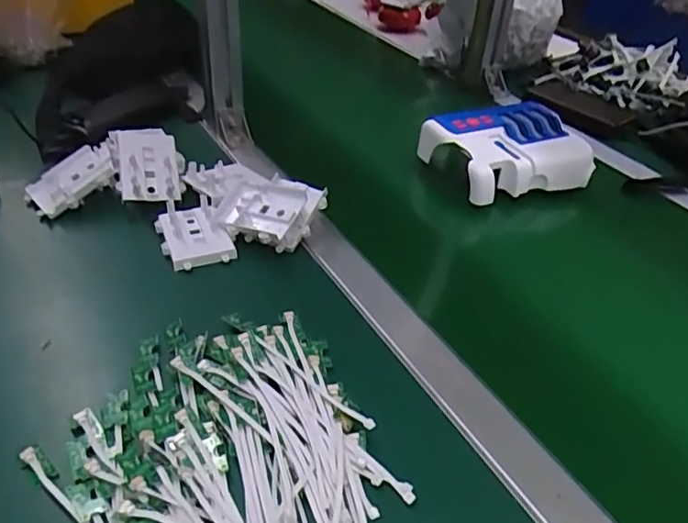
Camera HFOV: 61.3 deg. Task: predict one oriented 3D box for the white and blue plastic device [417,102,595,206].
[{"bbox_3d":[0.197,-0.132,0.699,0.178,0.054,0.122,-13,41,-20],"label":"white and blue plastic device"}]

